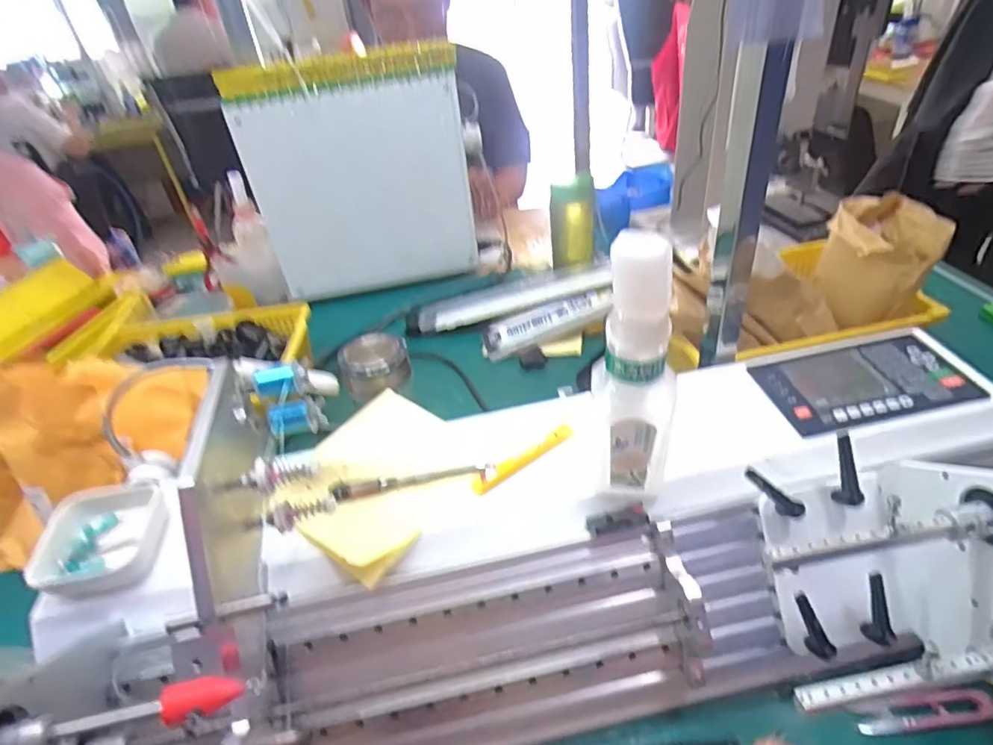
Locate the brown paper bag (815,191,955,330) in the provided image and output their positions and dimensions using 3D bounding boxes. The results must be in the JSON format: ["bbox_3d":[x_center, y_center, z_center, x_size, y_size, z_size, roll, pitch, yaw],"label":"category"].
[{"bbox_3d":[0.454,-0.131,0.670,0.079,0.167,0.127,-21,46,-25],"label":"brown paper bag"}]

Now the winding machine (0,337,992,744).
[{"bbox_3d":[0.056,0.154,0.416,0.785,0.204,0.295,-11,37,-4],"label":"winding machine"}]

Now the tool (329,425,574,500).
[{"bbox_3d":[-0.031,0.085,0.468,0.207,0.016,0.043,-15,38,-9],"label":"tool"}]

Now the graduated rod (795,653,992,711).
[{"bbox_3d":[0.240,0.181,0.329,0.124,0.007,0.014,-9,37,-1],"label":"graduated rod"}]

